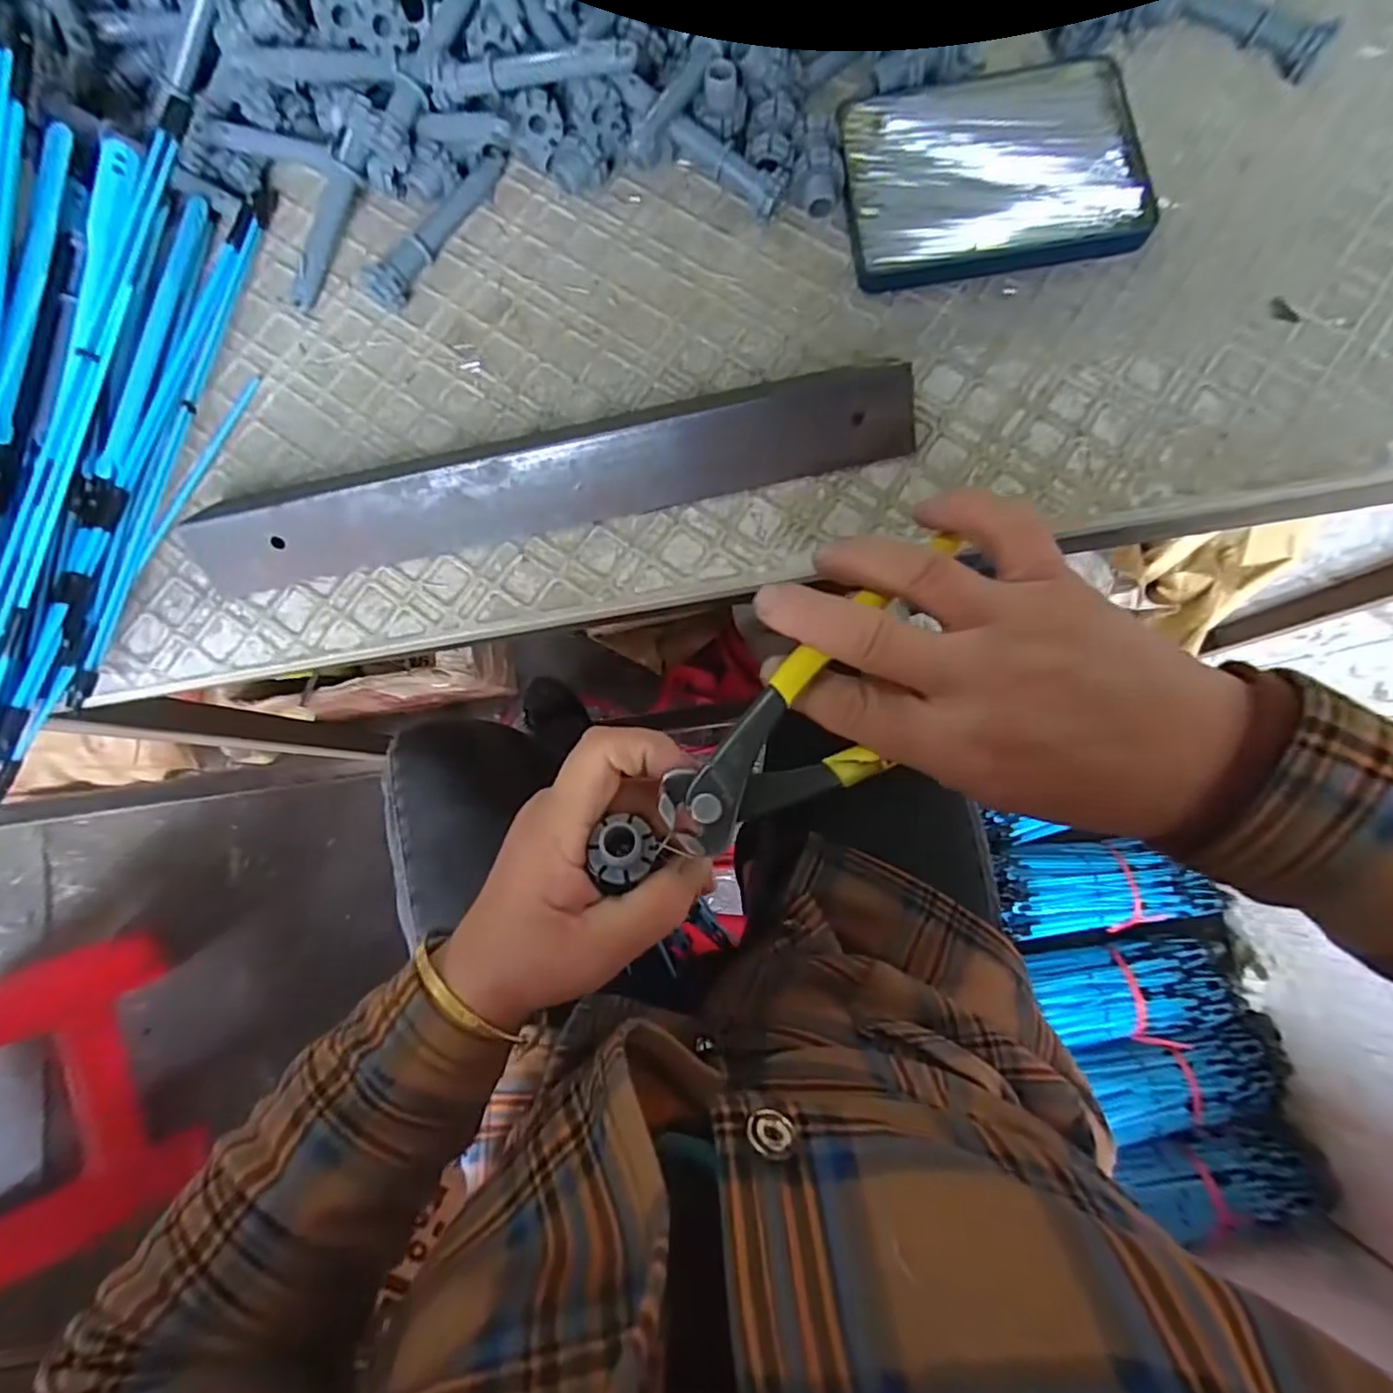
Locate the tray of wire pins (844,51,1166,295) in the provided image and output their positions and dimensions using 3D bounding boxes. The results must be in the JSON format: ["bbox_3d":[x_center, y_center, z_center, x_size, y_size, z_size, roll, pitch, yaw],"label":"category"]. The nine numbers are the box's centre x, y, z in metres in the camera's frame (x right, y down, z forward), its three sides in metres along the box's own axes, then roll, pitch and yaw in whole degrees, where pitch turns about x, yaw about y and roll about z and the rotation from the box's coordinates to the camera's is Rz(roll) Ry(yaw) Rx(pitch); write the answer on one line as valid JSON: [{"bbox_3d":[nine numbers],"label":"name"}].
[{"bbox_3d":[0.132,-0.239,0.291,0.126,0.009,0.093,-7,82,2],"label":"tray of wire pins"}]

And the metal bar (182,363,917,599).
[{"bbox_3d":[-0.065,-0.104,0.280,0.311,0.029,0.055,-12,82,2],"label":"metal bar"}]

